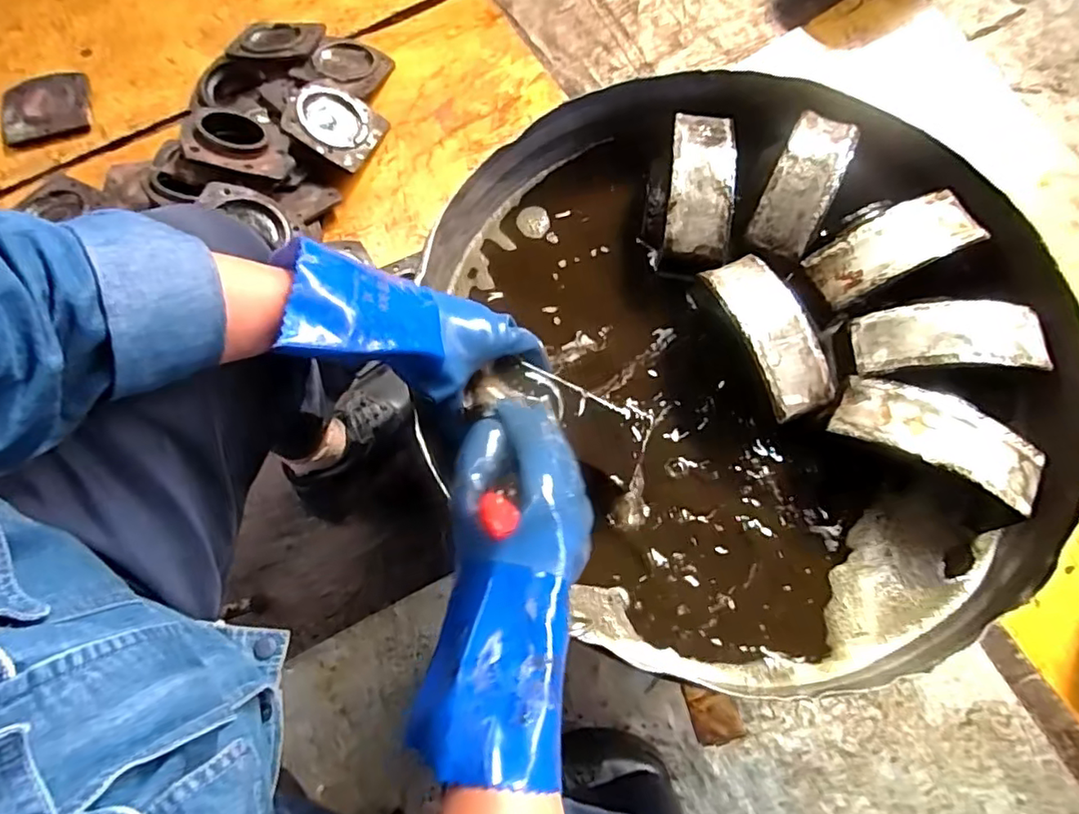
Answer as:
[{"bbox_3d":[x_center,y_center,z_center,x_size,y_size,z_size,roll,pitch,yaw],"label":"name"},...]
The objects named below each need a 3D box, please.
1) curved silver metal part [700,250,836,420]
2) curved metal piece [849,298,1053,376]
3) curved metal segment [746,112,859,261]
[{"bbox_3d":[0.209,-0.068,0.533,0.062,0.031,0.155,-22,73,-4],"label":"curved silver metal part"},{"bbox_3d":[0.360,-0.062,0.514,0.154,0.029,0.063,-1,73,2],"label":"curved metal piece"},{"bbox_3d":[0.258,-0.220,0.574,0.055,0.033,0.152,25,76,10],"label":"curved metal segment"}]

